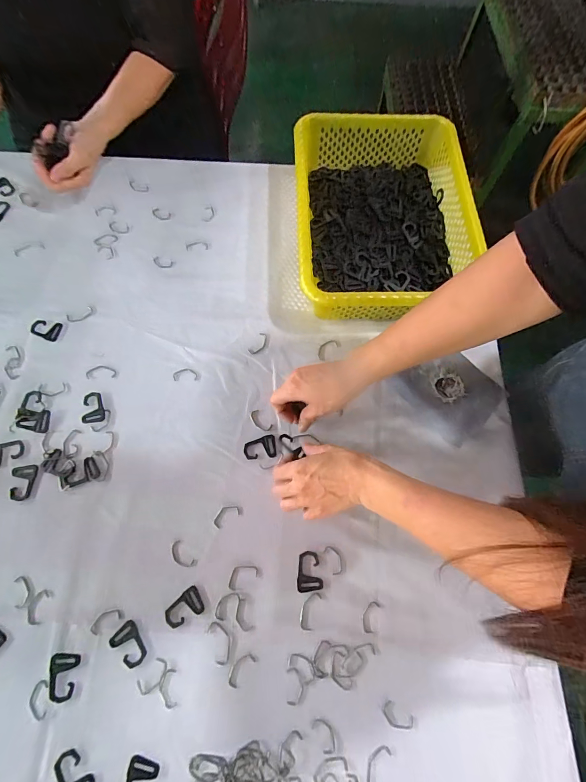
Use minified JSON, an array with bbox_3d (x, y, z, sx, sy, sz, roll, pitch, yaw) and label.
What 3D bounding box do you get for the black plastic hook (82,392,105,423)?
[{"bbox_3d":[-0.267,0.021,0.480,0.029,0.004,0.041,-7,70,-5],"label":"black plastic hook"}]

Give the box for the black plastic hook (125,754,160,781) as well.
[{"bbox_3d":[-0.152,0.387,0.352,0.029,0.005,0.041,19,70,5],"label":"black plastic hook"}]

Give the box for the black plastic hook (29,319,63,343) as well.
[{"bbox_3d":[-0.360,-0.089,0.522,0.044,0.004,0.030,14,70,3],"label":"black plastic hook"}]

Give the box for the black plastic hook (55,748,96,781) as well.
[{"bbox_3d":[-0.217,0.378,0.351,0.042,0.004,0.028,43,74,13],"label":"black plastic hook"}]

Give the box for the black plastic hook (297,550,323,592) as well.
[{"bbox_3d":[0.019,0.212,0.421,0.029,0.004,0.041,-3,70,-3],"label":"black plastic hook"}]

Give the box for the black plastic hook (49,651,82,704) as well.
[{"bbox_3d":[-0.244,0.302,0.378,0.030,0.004,0.042,5,70,0],"label":"black plastic hook"}]

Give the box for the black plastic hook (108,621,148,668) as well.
[{"bbox_3d":[-0.177,0.276,0.392,0.042,0.004,0.030,41,74,12],"label":"black plastic hook"}]

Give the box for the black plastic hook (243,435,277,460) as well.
[{"bbox_3d":[-0.044,0.073,0.470,0.042,0.004,0.030,-5,70,-4],"label":"black plastic hook"}]

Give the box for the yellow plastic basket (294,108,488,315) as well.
[{"bbox_3d":[0.130,-0.265,0.555,0.248,0.088,0.343,-2,70,-3],"label":"yellow plastic basket"}]

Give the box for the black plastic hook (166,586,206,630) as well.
[{"bbox_3d":[-0.123,0.243,0.402,0.043,0.004,0.029,-26,73,-11],"label":"black plastic hook"}]

